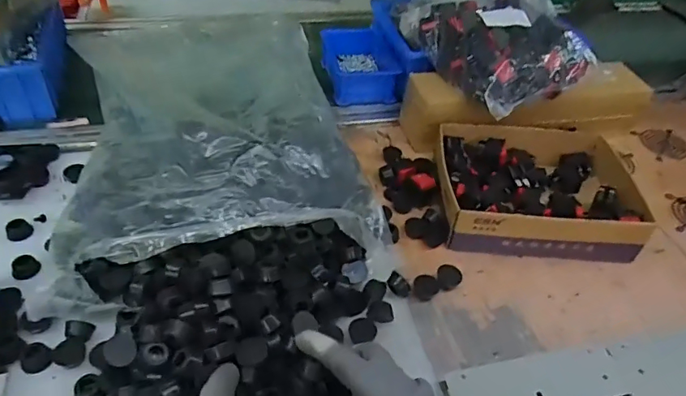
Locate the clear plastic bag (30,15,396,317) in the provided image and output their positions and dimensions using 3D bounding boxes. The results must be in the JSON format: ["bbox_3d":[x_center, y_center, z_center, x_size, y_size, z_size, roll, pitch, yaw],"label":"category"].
[{"bbox_3d":[-0.148,-0.080,0.597,0.315,0.096,0.430,-7,44,-12],"label":"clear plastic bag"}]

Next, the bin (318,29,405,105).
[{"bbox_3d":[0.025,-0.199,0.780,0.104,0.056,0.148,-4,43,-9],"label":"bin"}]

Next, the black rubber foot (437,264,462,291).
[{"bbox_3d":[0.106,0.081,0.512,0.024,0.014,0.026,2,43,-2],"label":"black rubber foot"}]

